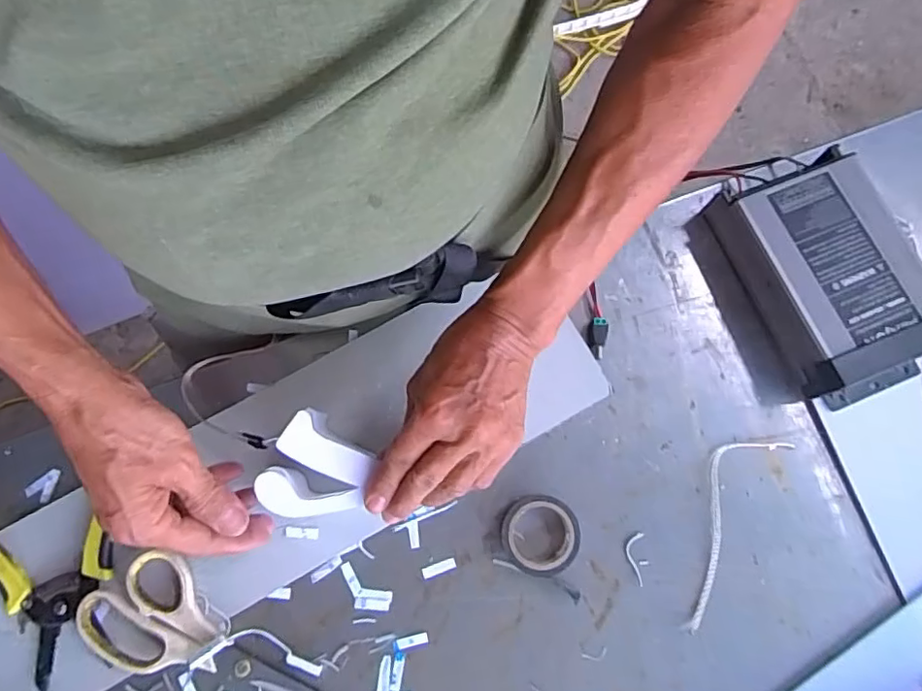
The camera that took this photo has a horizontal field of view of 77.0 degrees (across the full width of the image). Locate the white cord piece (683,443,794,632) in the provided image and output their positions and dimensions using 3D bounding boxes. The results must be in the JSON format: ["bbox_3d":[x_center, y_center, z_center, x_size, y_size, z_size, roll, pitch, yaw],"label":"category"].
[{"bbox_3d":[0.195,0.134,0.442,0.046,0.004,0.161,31,78,5],"label":"white cord piece"}]

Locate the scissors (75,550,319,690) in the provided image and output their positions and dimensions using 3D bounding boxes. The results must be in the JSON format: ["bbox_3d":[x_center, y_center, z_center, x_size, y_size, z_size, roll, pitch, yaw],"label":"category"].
[{"bbox_3d":[-0.181,0.223,0.404,0.178,0.019,0.076,41,80,7],"label":"scissors"}]

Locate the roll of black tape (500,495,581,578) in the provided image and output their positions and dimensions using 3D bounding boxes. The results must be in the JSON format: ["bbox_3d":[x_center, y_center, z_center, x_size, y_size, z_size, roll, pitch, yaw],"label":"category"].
[{"bbox_3d":[0.058,0.142,0.428,0.055,0.022,0.058,0,77,-1],"label":"roll of black tape"}]

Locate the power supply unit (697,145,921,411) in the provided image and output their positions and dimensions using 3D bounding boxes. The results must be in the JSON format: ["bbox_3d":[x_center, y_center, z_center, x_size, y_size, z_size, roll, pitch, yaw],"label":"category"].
[{"bbox_3d":[0.292,-0.053,0.459,0.110,0.054,0.184,-22,79,-6],"label":"power supply unit"}]

